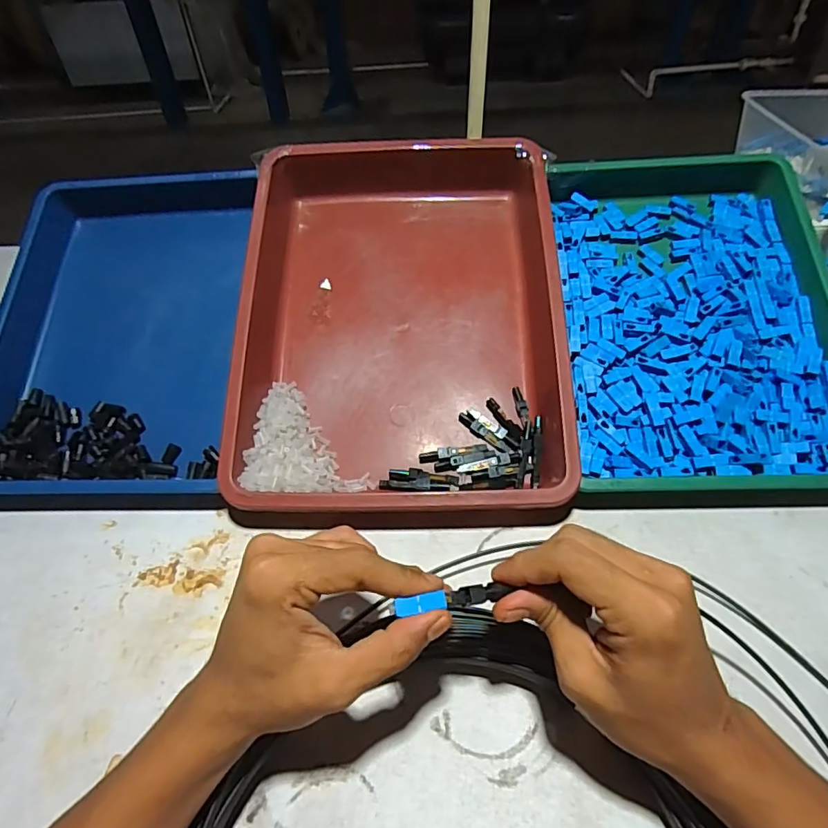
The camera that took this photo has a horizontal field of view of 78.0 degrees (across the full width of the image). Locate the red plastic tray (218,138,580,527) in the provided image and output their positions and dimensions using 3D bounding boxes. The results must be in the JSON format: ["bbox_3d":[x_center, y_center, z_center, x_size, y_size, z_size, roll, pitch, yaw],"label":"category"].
[{"bbox_3d":[-0.012,-0.092,0.452,0.264,0.058,0.365,-1,69,1],"label":"red plastic tray"}]

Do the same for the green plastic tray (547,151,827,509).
[{"bbox_3d":[0.239,-0.092,0.439,0.216,0.038,0.340,-1,66,5],"label":"green plastic tray"}]

